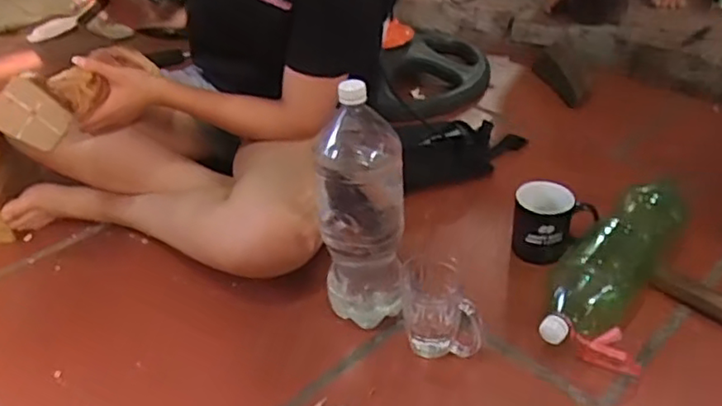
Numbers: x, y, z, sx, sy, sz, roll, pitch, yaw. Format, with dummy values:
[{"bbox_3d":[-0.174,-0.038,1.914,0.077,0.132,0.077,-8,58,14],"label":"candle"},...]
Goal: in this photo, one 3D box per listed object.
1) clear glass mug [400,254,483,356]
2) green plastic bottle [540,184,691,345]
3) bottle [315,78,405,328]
[{"bbox_3d":[0.101,0.137,0.805,0.102,0.104,0.078,6,37,11],"label":"clear glass mug"},{"bbox_3d":[0.327,0.079,0.848,0.096,0.089,0.310,27,45,33],"label":"green plastic bottle"},{"bbox_3d":[0.001,0.004,0.788,0.102,0.304,0.110,0,37,2],"label":"bottle"}]

